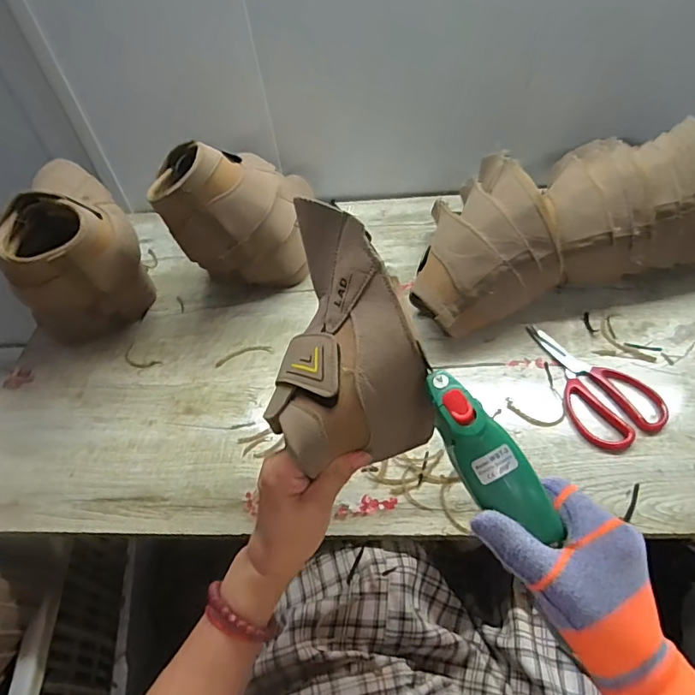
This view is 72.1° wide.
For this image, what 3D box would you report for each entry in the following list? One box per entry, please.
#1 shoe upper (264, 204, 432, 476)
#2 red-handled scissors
[{"bbox_3d":[-0.015,-0.017,0.373,0.107,0.100,0.190,-14,51,-6],"label":"shoe upper"},{"bbox_3d":[0.294,0.036,0.587,0.104,0.010,0.186,-18,51,-10],"label":"red-handled scissors"}]

